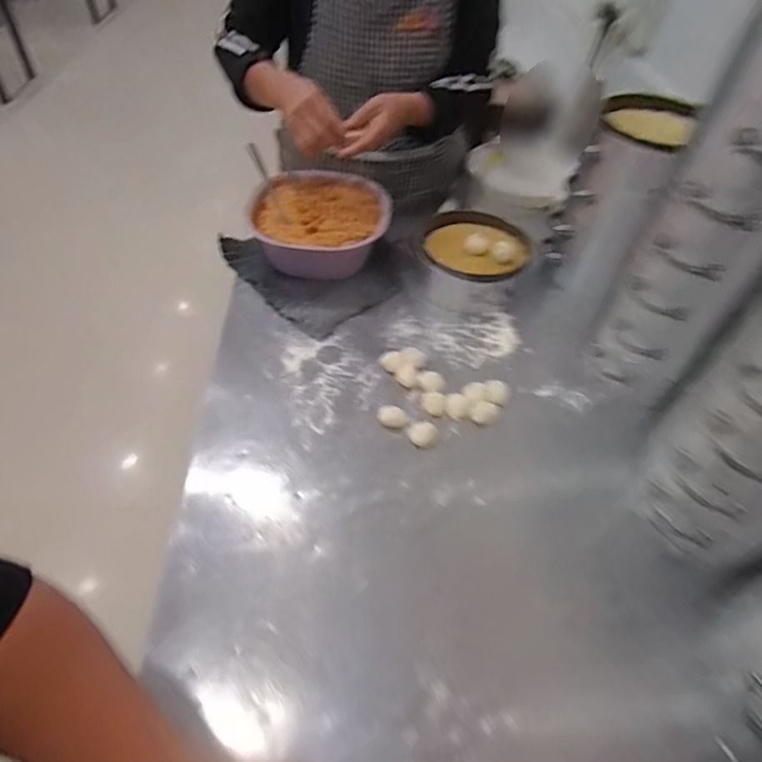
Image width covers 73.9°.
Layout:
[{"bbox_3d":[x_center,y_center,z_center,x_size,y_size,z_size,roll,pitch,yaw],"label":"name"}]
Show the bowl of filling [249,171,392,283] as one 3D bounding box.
[{"bbox_3d":[-0.097,-0.271,0.880,0.209,0.090,0.231,31,55,21],"label":"bowl of filling"}]

